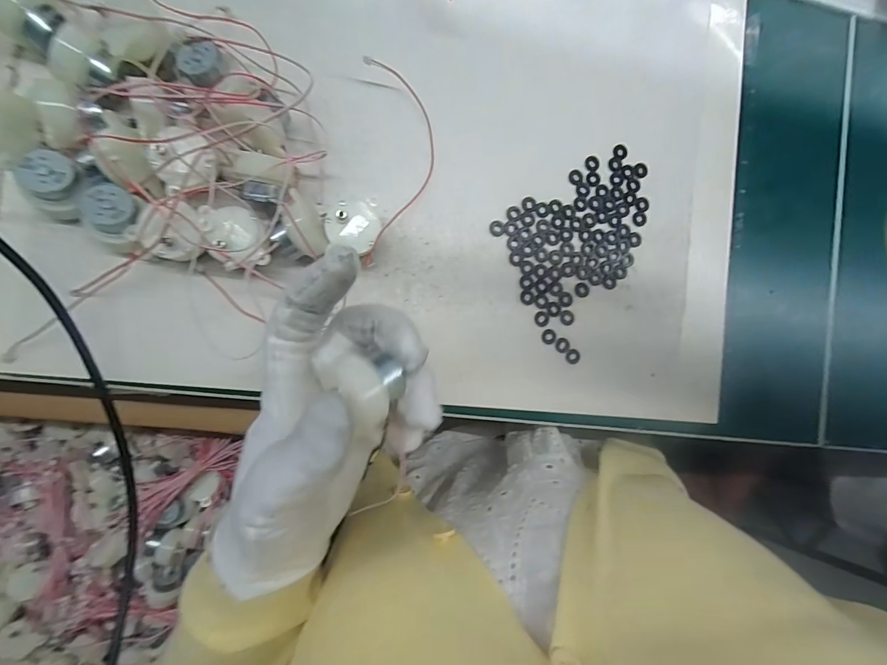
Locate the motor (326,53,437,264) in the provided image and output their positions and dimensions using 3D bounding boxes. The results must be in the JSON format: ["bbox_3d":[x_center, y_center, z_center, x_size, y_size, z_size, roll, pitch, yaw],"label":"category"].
[{"bbox_3d":[-0.034,-0.104,0.251,0.054,0.027,0.126,12,88,-9],"label":"motor"}]

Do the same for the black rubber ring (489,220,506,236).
[{"bbox_3d":[0.037,-0.071,0.273,0.011,0.004,0.011,0,89,-9],"label":"black rubber ring"}]

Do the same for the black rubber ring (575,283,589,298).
[{"bbox_3d":[0.098,-0.030,0.282,0.011,0.004,0.011,0,89,-9],"label":"black rubber ring"}]

